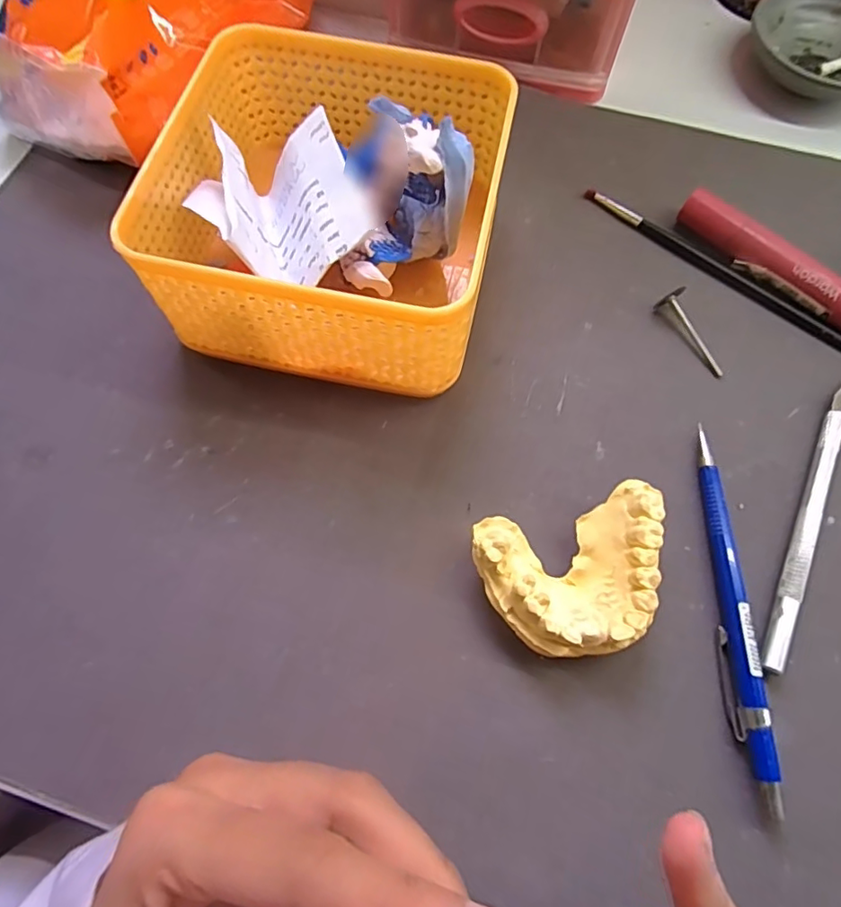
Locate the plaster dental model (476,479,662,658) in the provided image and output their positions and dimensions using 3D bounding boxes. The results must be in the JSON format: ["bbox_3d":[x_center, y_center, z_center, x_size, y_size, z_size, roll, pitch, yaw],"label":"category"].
[{"bbox_3d":[0.057,0.045,0.197,0.067,0.026,0.052,-14,69,-6],"label":"plaster dental model"}]

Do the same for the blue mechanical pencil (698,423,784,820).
[{"bbox_3d":[0.117,0.054,0.202,0.012,0.010,0.133,5,68,1],"label":"blue mechanical pencil"}]

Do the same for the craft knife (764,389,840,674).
[{"bbox_3d":[0.157,0.022,0.216,0.008,0.007,0.134,27,70,9],"label":"craft knife"}]

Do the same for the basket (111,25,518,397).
[{"bbox_3d":[-0.035,-0.103,0.231,0.127,0.070,0.130,10,68,3],"label":"basket"}]

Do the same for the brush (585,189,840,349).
[{"bbox_3d":[0.153,-0.084,0.260,0.170,0.005,0.009,39,73,13],"label":"brush"}]

